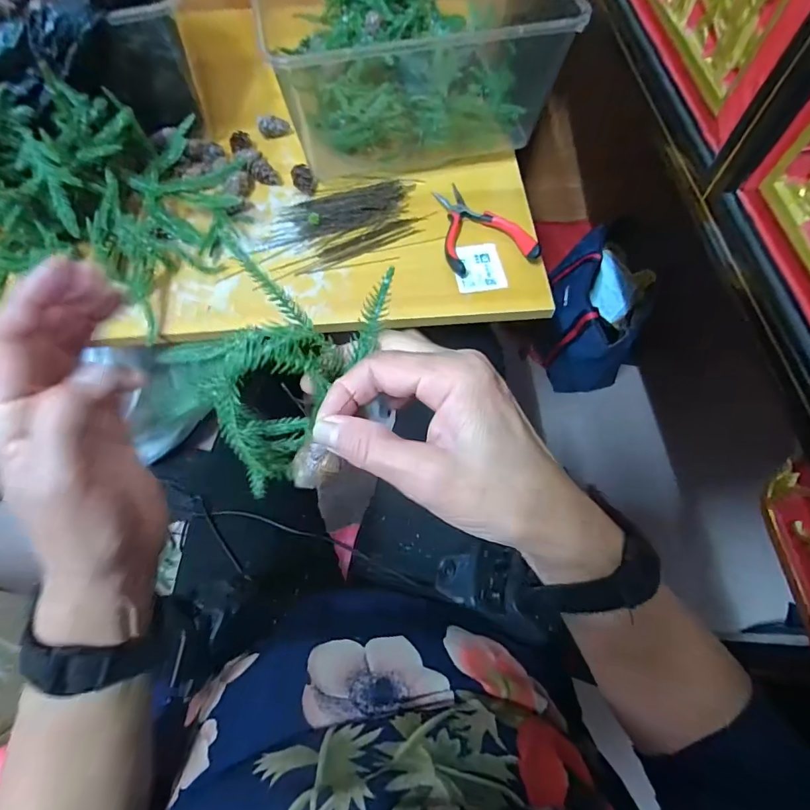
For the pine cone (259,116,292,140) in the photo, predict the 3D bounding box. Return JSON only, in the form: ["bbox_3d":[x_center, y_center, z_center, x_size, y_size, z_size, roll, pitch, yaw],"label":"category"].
[{"bbox_3d":[-0.160,-0.343,0.549,0.037,0.018,0.021,-10,66,-4],"label":"pine cone"}]

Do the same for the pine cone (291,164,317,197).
[{"bbox_3d":[-0.113,-0.253,0.507,0.025,0.021,0.035,-16,67,-6],"label":"pine cone"}]

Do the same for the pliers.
[{"bbox_3d":[0.079,-0.196,0.479,0.088,0.020,0.124,-11,66,-4],"label":"pliers"}]

